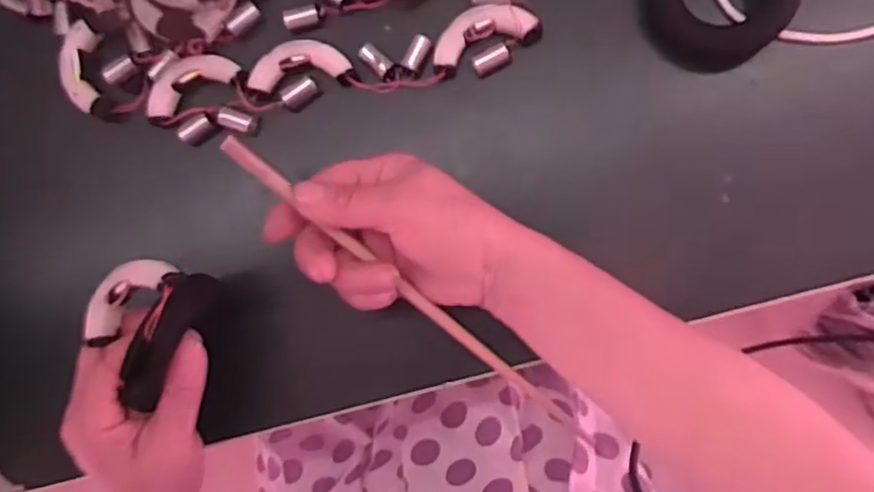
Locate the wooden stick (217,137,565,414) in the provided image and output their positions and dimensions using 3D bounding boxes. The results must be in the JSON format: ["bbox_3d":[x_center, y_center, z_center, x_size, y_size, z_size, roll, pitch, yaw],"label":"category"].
[{"bbox_3d":[-0.014,0.024,0.362,0.232,0.010,0.008,41,94,-17],"label":"wooden stick"}]

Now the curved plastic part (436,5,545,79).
[{"bbox_3d":[0.024,-0.113,0.375,0.058,0.013,0.026,-20,86,6],"label":"curved plastic part"}]

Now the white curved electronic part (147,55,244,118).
[{"bbox_3d":[-0.138,-0.092,0.393,0.057,0.007,0.025,-25,86,6],"label":"white curved electronic part"}]

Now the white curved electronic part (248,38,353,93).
[{"bbox_3d":[-0.077,-0.100,0.390,0.055,0.015,0.022,-11,87,7],"label":"white curved electronic part"}]

